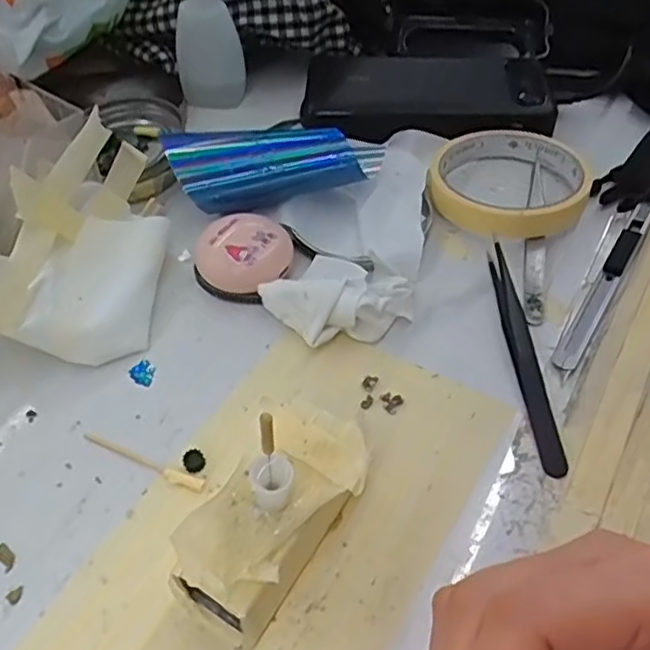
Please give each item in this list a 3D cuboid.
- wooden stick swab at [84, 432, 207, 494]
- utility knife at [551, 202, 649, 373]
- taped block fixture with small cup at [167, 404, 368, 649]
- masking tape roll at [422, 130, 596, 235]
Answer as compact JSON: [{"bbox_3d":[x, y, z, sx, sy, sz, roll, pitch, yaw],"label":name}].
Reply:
[{"bbox_3d":[-0.076,0.056,0.276,0.059,0.004,0.006,20,53,16],"label":"wooden stick swab"},{"bbox_3d":[0.145,-0.025,0.338,0.011,0.008,0.133,27,55,21],"label":"utility knife"},{"bbox_3d":[-0.017,0.065,0.231,0.041,0.058,0.082,25,54,20],"label":"taped block fixture with small cup"},{"bbox_3d":[0.106,-0.085,0.378,0.084,0.021,0.084,0,50,0],"label":"masking tape roll"}]

